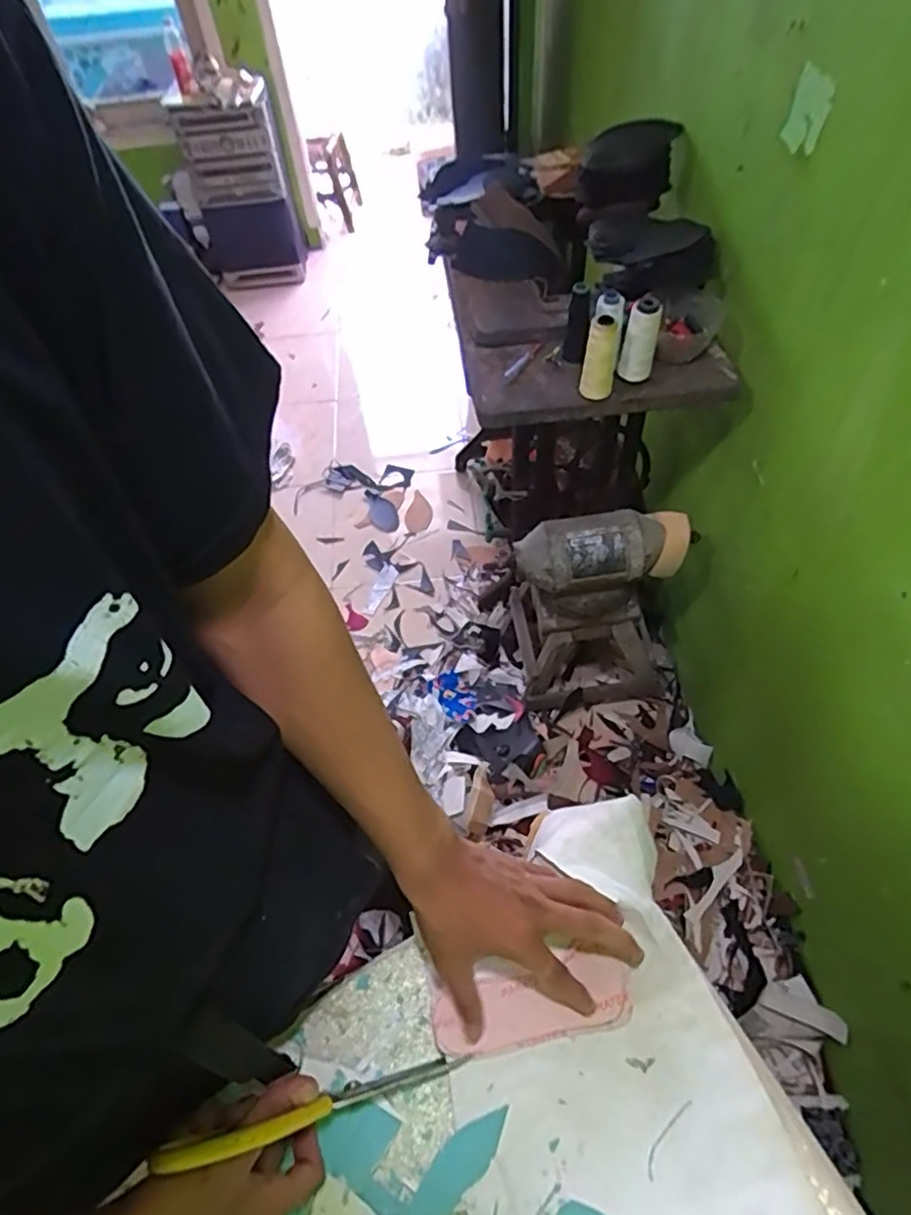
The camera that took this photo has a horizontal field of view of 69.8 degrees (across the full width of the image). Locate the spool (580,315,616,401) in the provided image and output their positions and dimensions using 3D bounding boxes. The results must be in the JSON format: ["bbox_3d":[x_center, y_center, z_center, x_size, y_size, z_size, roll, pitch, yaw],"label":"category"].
[{"bbox_3d":[0.201,-0.350,0.913,0.046,0.107,0.040,6,55,8],"label":"spool"}]

